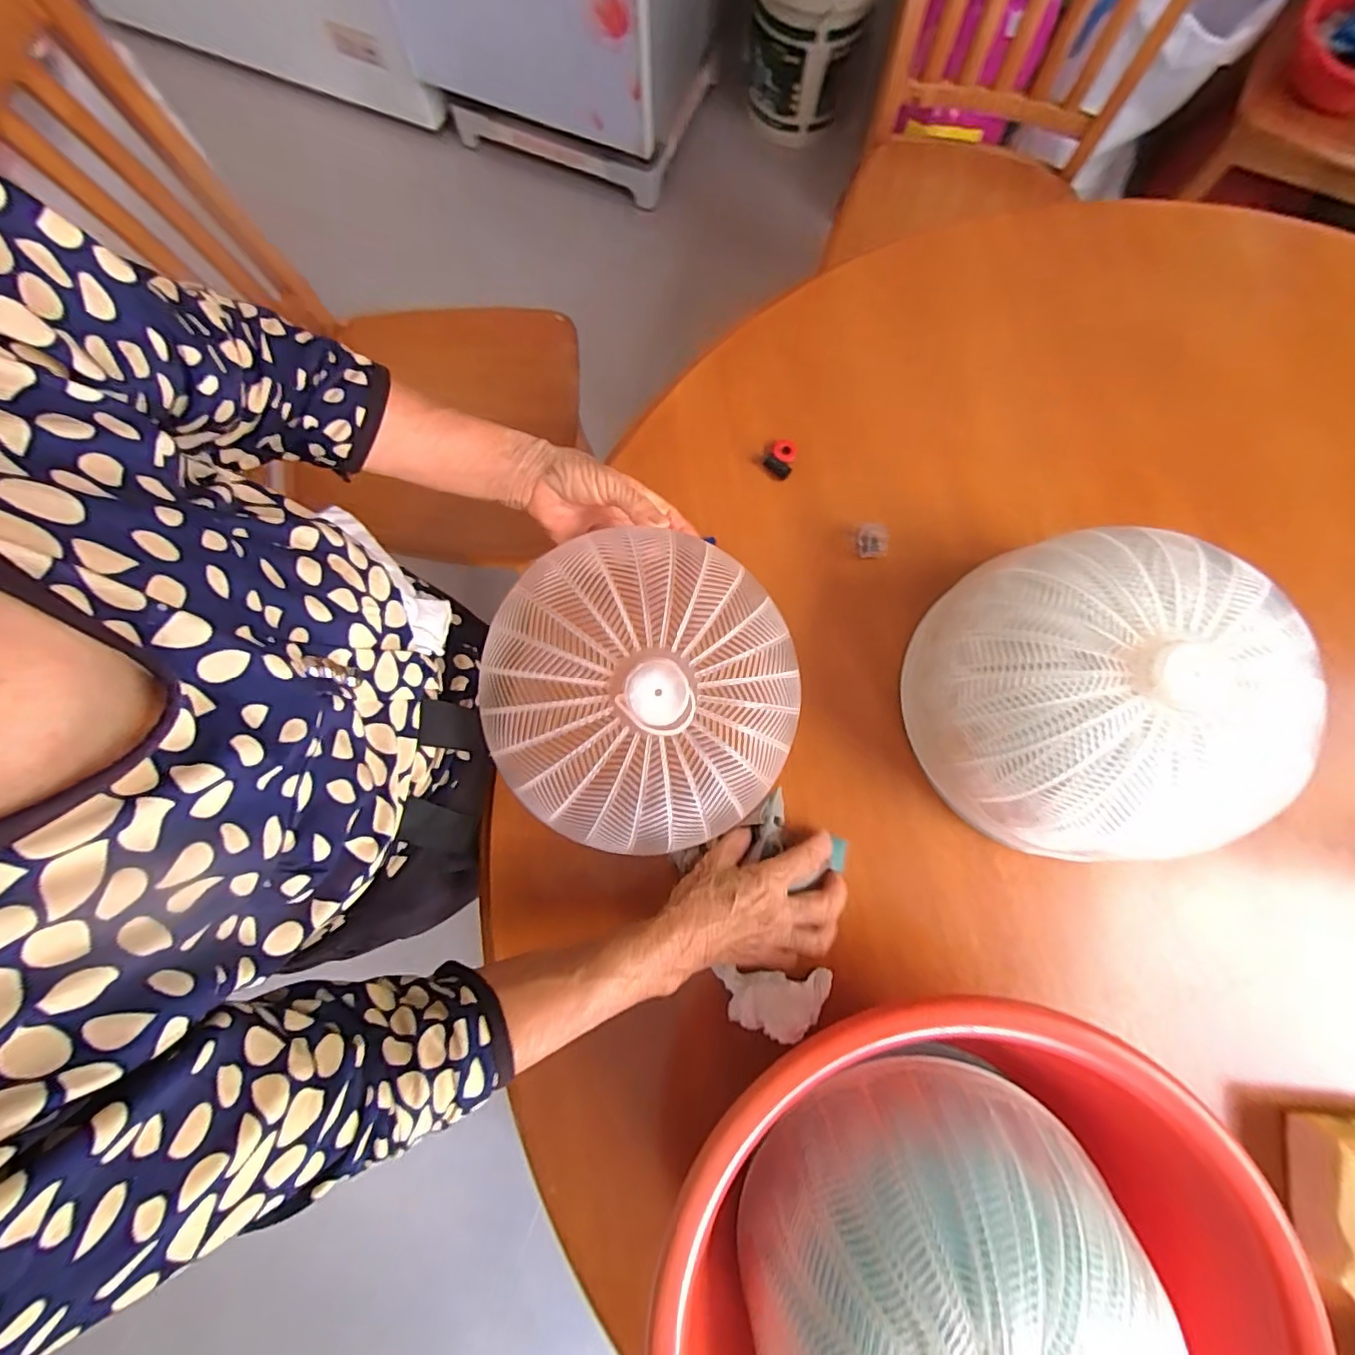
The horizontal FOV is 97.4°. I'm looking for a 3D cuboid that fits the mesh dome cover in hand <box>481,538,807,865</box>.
[{"bbox_3d":[-0.021,0.006,0.396,0.201,0.069,0.210,13,79,3],"label":"mesh dome cover in hand"}]

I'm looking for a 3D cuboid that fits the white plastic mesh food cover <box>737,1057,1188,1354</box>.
[{"bbox_3d":[0.155,0.367,0.331,0.213,0.117,0.222,-11,79,-2],"label":"white plastic mesh food cover"}]

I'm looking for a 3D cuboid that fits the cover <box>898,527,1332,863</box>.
[{"bbox_3d":[0.290,0.015,0.420,0.208,0.127,0.213,-5,79,0],"label":"cover"}]

